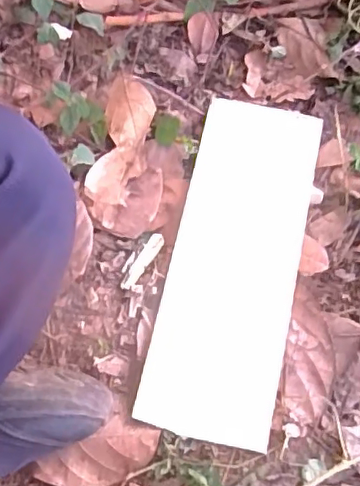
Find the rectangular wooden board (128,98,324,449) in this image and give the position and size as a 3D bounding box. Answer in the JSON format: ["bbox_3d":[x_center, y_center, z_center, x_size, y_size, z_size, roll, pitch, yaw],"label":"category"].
[{"bbox_3d":[0.050,0.013,0.505,0.110,0.019,0.307,12,69,6],"label":"rectangular wooden board"}]

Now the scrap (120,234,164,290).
[{"bbox_3d":[-0.033,0.017,0.513,0.012,0.006,0.060,28,70,10],"label":"scrap"}]

